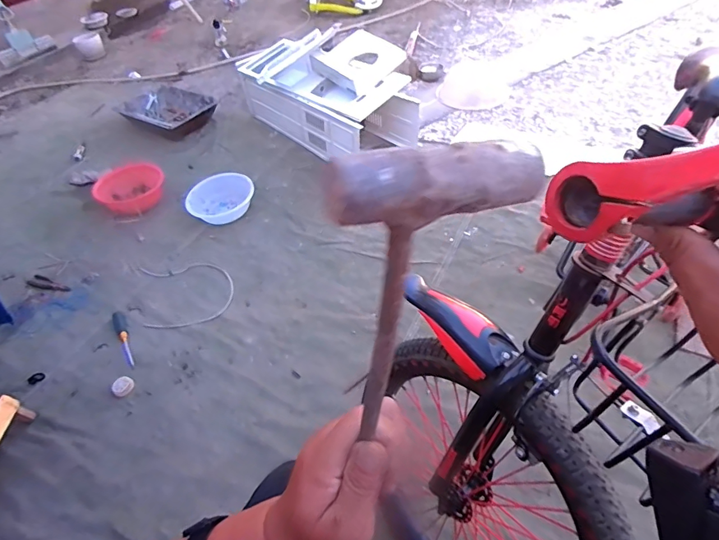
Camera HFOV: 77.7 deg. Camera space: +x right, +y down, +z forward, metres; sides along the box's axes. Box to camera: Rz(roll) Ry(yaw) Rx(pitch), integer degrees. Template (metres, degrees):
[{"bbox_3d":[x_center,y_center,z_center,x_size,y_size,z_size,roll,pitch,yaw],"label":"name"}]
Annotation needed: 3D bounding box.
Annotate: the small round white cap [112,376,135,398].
[{"bbox_3d":[-0.666,0.327,1.256,0.047,0.030,0.056,24,54,28],"label":"small round white cap"}]

